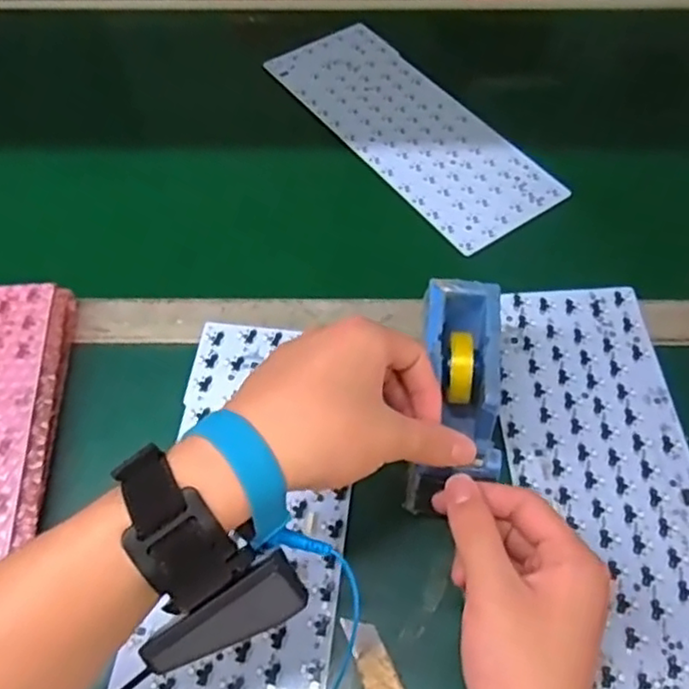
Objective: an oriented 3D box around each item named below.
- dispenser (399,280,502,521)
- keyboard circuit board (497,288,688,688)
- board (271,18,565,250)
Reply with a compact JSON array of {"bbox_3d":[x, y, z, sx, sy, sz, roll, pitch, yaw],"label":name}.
[{"bbox_3d":[0.068,0.035,0.430,0.051,0.075,0.135,7,58,5],"label":"dispenser"},{"bbox_3d":[0.174,0.094,0.440,0.121,0.004,0.309,-4,58,-2],"label":"keyboard circuit board"},{"bbox_3d":[0.059,-0.206,0.640,0.117,0.010,0.307,-31,62,-17],"label":"board"}]

